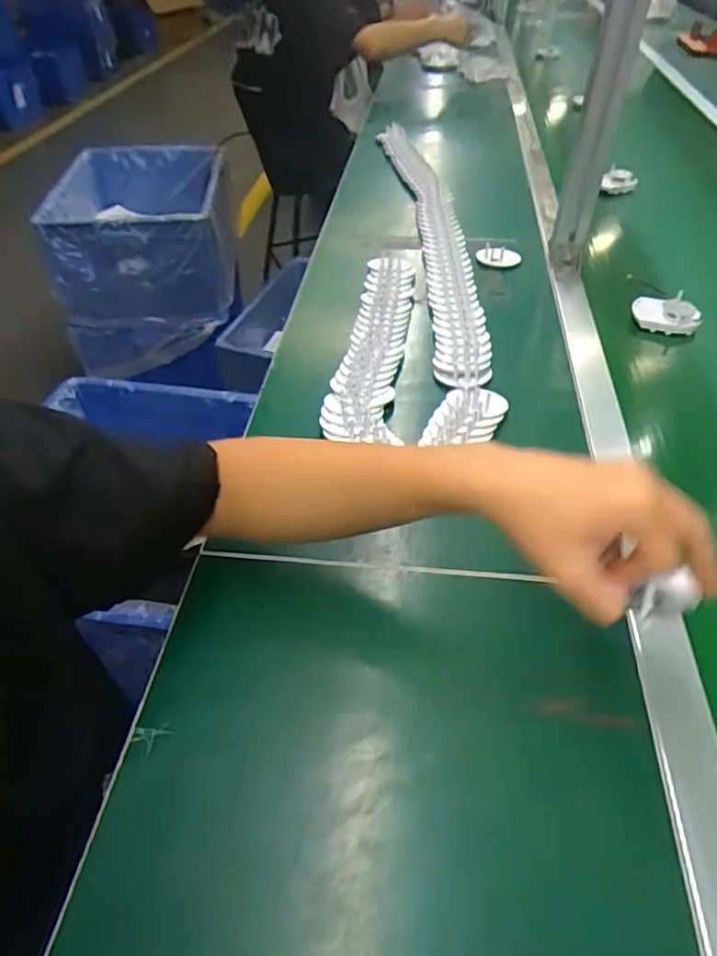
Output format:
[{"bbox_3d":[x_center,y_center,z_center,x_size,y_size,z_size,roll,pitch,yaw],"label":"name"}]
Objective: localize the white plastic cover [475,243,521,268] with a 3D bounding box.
[{"bbox_3d":[0.203,-0.323,0.868,0.061,0.011,0.048,21,48,18],"label":"white plastic cover"}]

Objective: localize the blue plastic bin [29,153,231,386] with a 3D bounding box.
[{"bbox_3d":[-0.544,-0.590,1.574,0.401,0.360,0.443,-4,45,-5],"label":"blue plastic bin"}]

